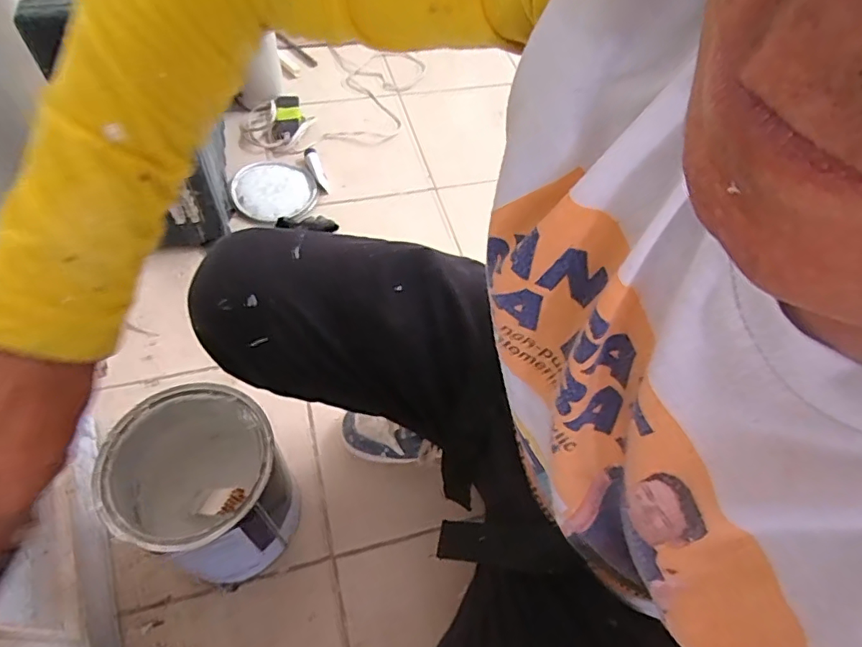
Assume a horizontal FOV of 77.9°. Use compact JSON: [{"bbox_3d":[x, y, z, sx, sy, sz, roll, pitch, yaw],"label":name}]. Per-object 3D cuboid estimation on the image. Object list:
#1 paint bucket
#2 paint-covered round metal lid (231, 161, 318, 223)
[{"bbox_3d":[-0.249,0.173,0.588,0.162,0.170,0.174,2,57,-3],"label":"paint bucket"},{"bbox_3d":[-0.285,-0.246,0.972,0.148,0.019,0.145,2,57,-3],"label":"paint-covered round metal lid"}]

